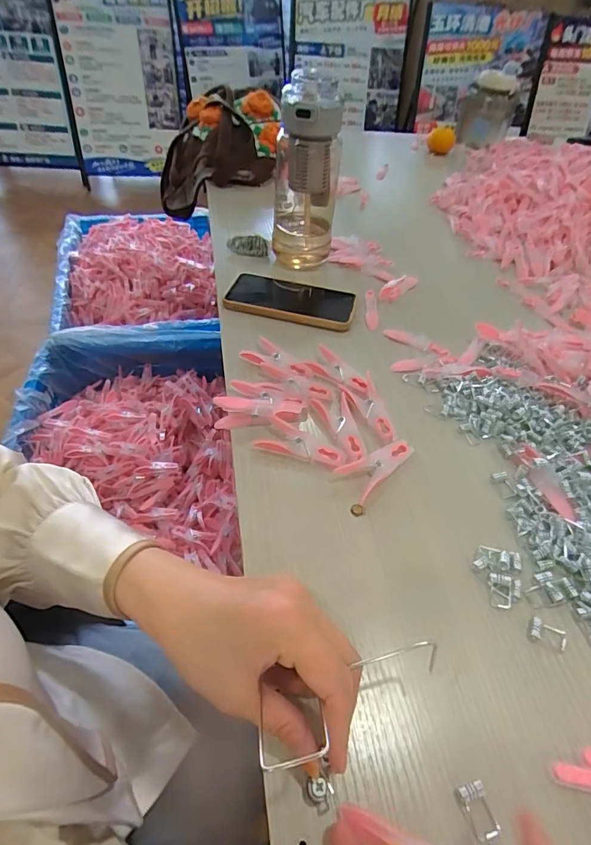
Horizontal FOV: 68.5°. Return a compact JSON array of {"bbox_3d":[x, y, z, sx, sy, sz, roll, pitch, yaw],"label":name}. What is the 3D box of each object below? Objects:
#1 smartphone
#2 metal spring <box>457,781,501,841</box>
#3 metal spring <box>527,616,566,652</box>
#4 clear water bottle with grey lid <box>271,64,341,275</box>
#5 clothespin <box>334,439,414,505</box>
[{"bbox_3d":[-0.003,-0.153,0.534,0.152,0.013,0.078,12,49,8],"label":"smartphone"},{"bbox_3d":[0.097,0.204,0.229,0.014,0.007,0.023,-13,50,-13],"label":"metal spring"},{"bbox_3d":[0.170,0.142,0.290,0.025,0.006,0.016,17,49,13],"label":"metal spring"},{"bbox_3d":[0.013,-0.304,0.538,0.076,0.202,0.066,7,48,4],"label":"clear water bottle with grey lid"},{"bbox_3d":[0.074,0.037,0.370,0.074,0.007,0.034,-26,73,-24],"label":"clothespin"}]

